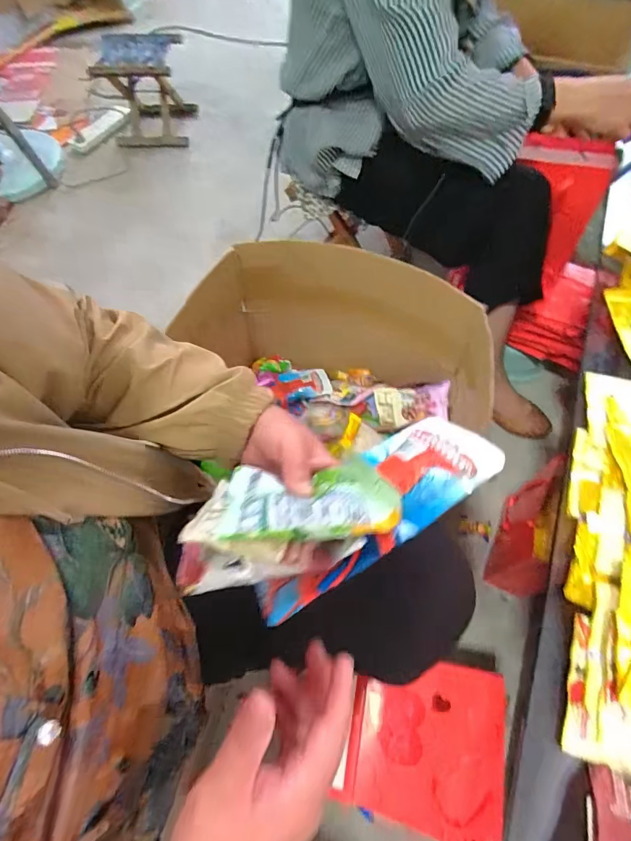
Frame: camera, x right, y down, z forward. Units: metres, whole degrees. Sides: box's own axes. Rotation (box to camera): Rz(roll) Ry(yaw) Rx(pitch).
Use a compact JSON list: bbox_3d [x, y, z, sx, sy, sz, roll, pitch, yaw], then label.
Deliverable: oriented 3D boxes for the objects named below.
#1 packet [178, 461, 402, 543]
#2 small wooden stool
[{"bbox_3d":[-0.018,0.057,0.315,0.147,0.020,0.077,-6,25,-2],"label":"packet"},{"bbox_3d":[-0.582,-1.132,1.460,0.283,0.251,0.255,-1,62,2],"label":"small wooden stool"}]

